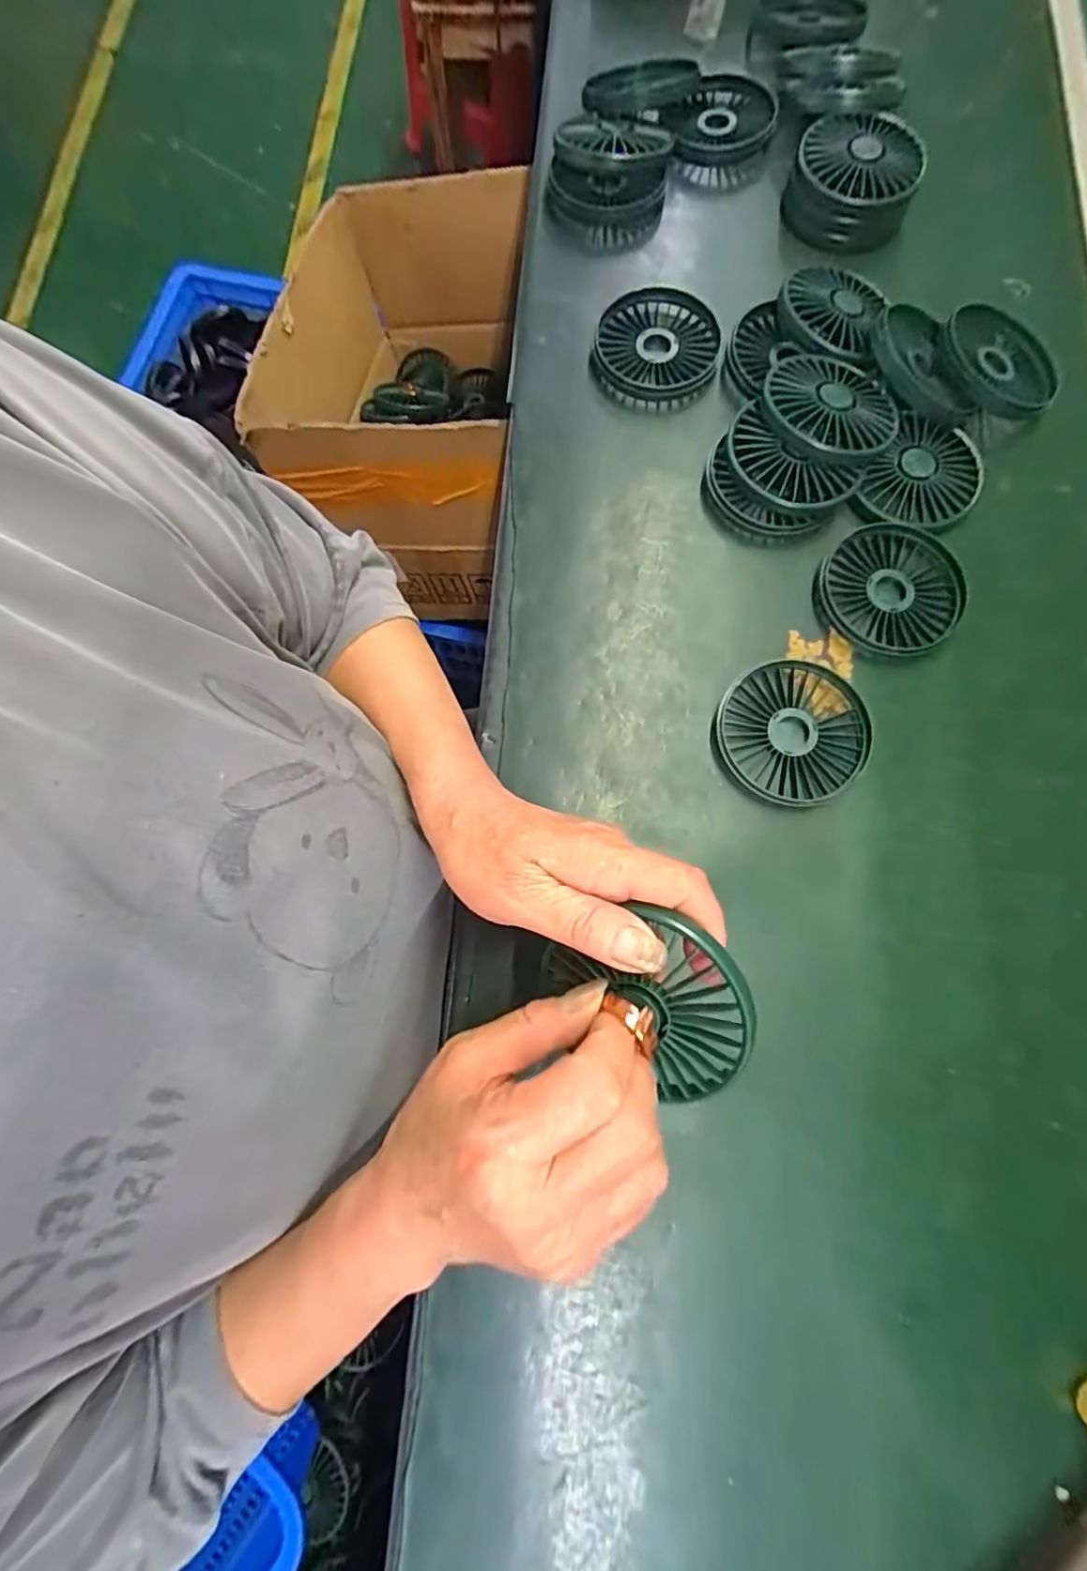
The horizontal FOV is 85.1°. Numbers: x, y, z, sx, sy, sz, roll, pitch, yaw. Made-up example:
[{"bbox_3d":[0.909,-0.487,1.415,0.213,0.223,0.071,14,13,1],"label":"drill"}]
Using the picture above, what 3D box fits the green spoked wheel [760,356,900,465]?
[{"bbox_3d":[0.179,-0.236,0.373,0.083,0.023,0.084,0,77,1],"label":"green spoked wheel"}]

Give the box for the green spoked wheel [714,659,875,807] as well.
[{"bbox_3d":[0.149,-0.032,0.350,0.089,0.011,0.083,0,77,1],"label":"green spoked wheel"}]

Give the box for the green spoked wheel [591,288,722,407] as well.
[{"bbox_3d":[0.080,-0.305,0.414,0.083,0.017,0.087,0,77,1],"label":"green spoked wheel"}]

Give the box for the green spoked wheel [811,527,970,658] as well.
[{"bbox_3d":[0.220,-0.124,0.372,0.087,0.011,0.082,0,77,1],"label":"green spoked wheel"}]

